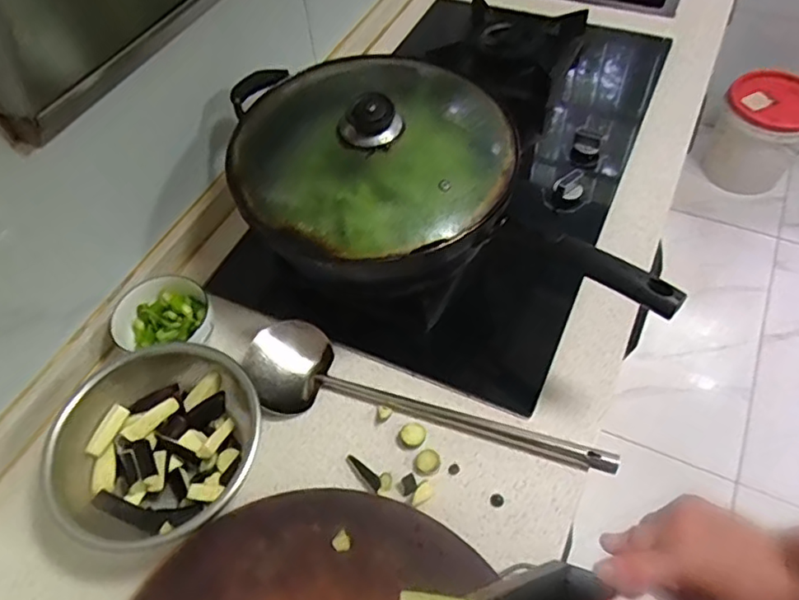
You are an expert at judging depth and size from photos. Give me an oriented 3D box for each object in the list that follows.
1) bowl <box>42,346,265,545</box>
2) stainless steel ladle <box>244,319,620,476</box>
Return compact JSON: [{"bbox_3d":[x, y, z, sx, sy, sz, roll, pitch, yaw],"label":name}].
[{"bbox_3d":[-0.243,0.147,0.602,0.194,0.077,0.192,-2,54,2],"label":"bowl"},{"bbox_3d":[0.018,0.119,0.612,0.388,0.064,0.101,22,58,18],"label":"stainless steel ladle"}]

